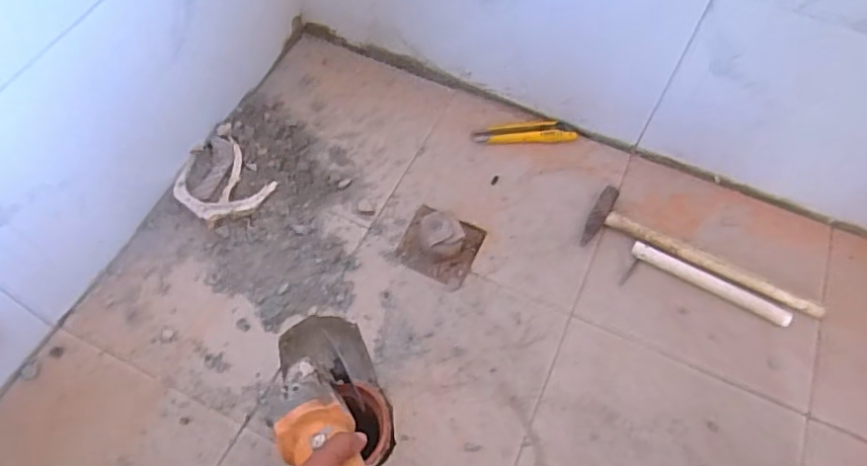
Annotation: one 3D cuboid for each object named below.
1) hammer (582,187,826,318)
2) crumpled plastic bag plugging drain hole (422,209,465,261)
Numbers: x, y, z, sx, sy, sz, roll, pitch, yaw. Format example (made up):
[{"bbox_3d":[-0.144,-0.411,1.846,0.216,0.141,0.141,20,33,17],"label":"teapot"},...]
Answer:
[{"bbox_3d":[0.368,0.033,0.793,0.322,0.028,0.086,23,59,11],"label":"hammer"},{"bbox_3d":[0.012,0.004,0.785,0.058,0.046,0.057,5,57,0],"label":"crumpled plastic bag plugging drain hole"}]

